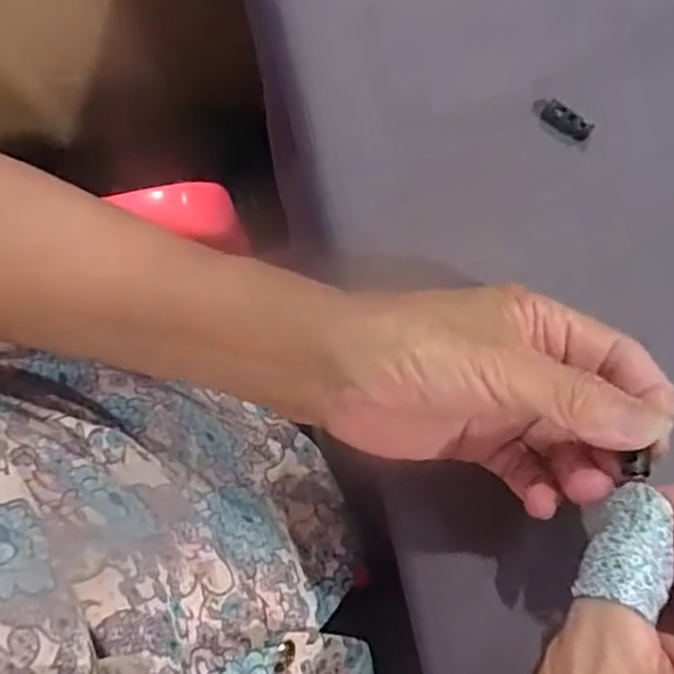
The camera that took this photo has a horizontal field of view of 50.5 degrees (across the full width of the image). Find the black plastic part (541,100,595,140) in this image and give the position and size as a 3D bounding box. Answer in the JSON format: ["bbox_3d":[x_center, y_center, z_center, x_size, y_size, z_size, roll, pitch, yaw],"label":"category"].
[{"bbox_3d":[0.109,-0.102,0.338,0.024,0.009,0.008,34,80,7],"label":"black plastic part"}]

